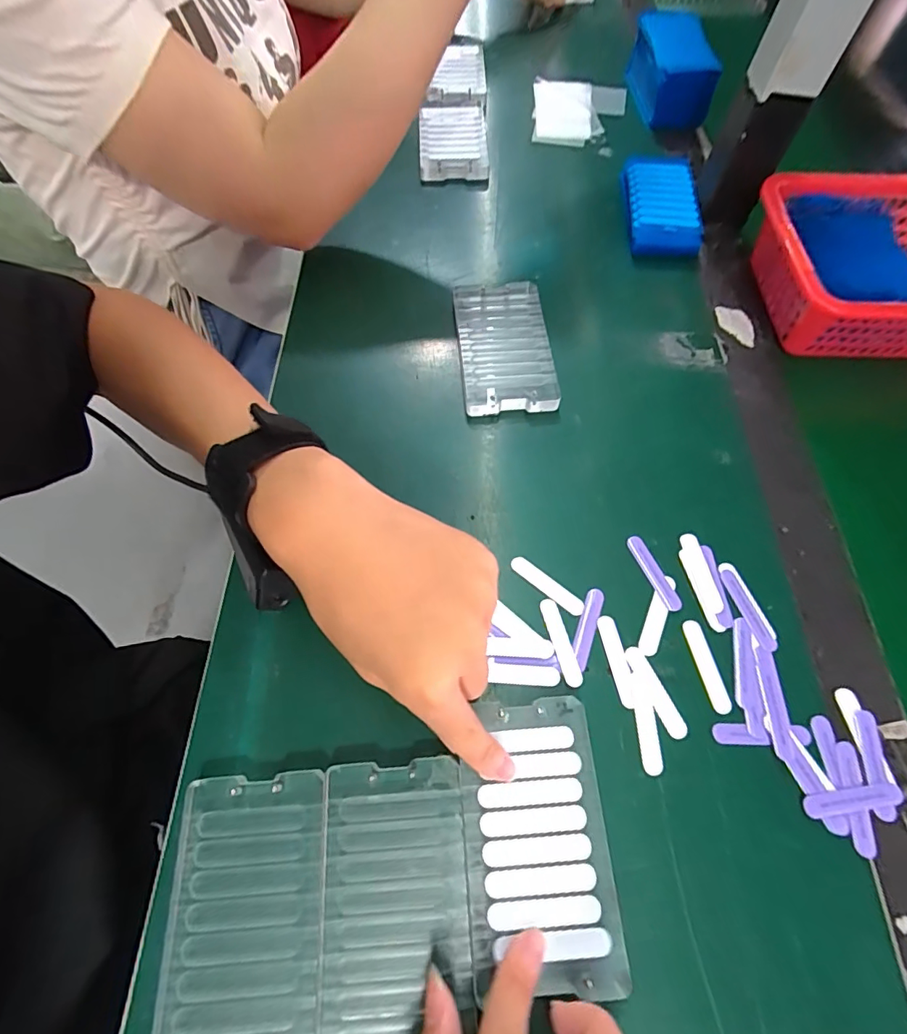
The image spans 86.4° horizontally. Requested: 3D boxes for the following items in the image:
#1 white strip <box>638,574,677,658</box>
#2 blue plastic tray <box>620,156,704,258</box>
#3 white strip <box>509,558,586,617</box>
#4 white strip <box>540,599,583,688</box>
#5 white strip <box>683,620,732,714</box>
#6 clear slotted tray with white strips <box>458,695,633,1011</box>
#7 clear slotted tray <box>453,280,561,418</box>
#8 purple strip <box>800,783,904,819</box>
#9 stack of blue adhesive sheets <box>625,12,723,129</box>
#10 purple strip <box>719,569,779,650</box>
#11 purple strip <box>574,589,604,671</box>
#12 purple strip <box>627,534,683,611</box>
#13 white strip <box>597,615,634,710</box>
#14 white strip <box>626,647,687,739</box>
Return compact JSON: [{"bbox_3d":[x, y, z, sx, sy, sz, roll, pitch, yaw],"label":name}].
[{"bbox_3d":[0.122,0.058,0.287,0.011,0.004,0.051,24,66,10],"label":"white strip"},{"bbox_3d":[0.188,-0.284,0.438,0.060,0.021,0.122,4,64,1],"label":"blue plastic tray"},{"bbox_3d":[0.058,0.042,0.296,0.051,0.004,0.010,38,69,15],"label":"white strip"},{"bbox_3d":[0.063,0.073,0.282,0.011,0.004,0.050,-13,65,-7],"label":"white strip"},{"bbox_3d":[0.145,0.085,0.275,0.012,0.004,0.051,-10,65,-6],"label":"white strip"},{"bbox_3d":[0.039,0.153,0.233,0.067,0.004,0.118,-3,65,-3],"label":"clear slotted tray with white strips"},{"bbox_3d":[0.039,-0.132,0.371,0.068,0.012,0.119,-4,65,-3],"label":"clear slotted tray"},{"bbox_3d":[0.204,0.144,0.245,0.052,0.004,0.011,-7,65,-4],"label":"purple strip"},{"bbox_3d":[0.227,-0.469,0.506,0.065,0.054,0.126,-2,65,0],"label":"stack of blue adhesive sheets"},{"bbox_3d":[0.176,0.055,0.288,0.010,0.004,0.050,-17,66,-9],"label":"purple strip"},{"bbox_3d":[0.080,0.065,0.284,0.010,0.004,0.048,18,66,7],"label":"purple strip"},{"bbox_3d":[0.124,0.034,0.299,0.010,0.004,0.050,-21,67,-11],"label":"purple strip"},{"bbox_3d":[0.094,0.082,0.276,0.011,0.004,0.050,-9,65,-5],"label":"white strip"},{"bbox_3d":[0.113,0.097,0.269,0.012,0.004,0.050,-22,67,-11],"label":"white strip"}]

